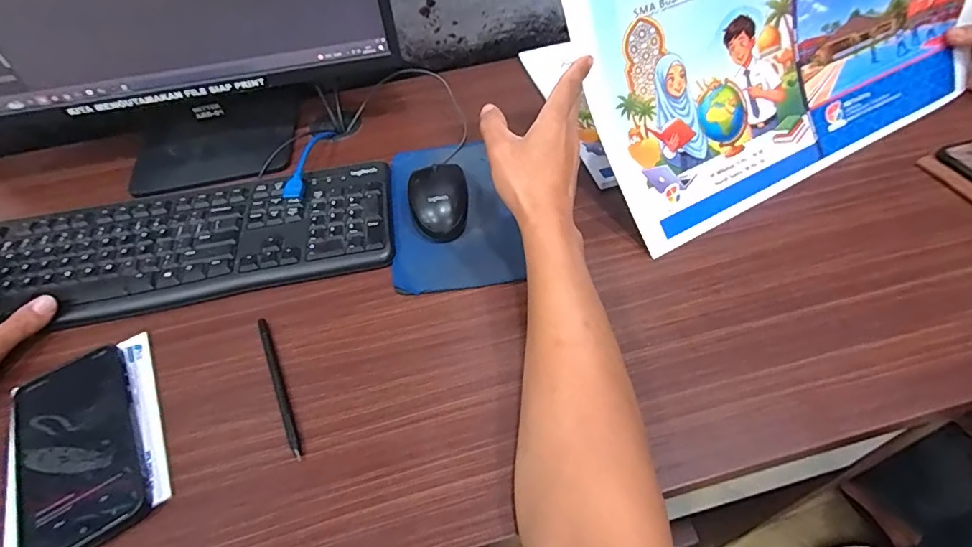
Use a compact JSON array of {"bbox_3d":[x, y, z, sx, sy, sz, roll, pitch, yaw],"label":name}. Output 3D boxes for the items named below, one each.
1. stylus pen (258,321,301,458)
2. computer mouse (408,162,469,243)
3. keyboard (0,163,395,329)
[{"bbox_3d":[-0.171,0.091,0.394,0.007,0.006,0.134,-23,54,-13],"label":"stylus pen"},{"bbox_3d":[-0.048,-0.074,0.491,0.059,0.032,0.093,-11,52,-4],"label":"computer mouse"},{"bbox_3d":[-0.304,-0.034,0.494,0.414,0.017,0.150,-7,52,-1],"label":"keyboard"}]

